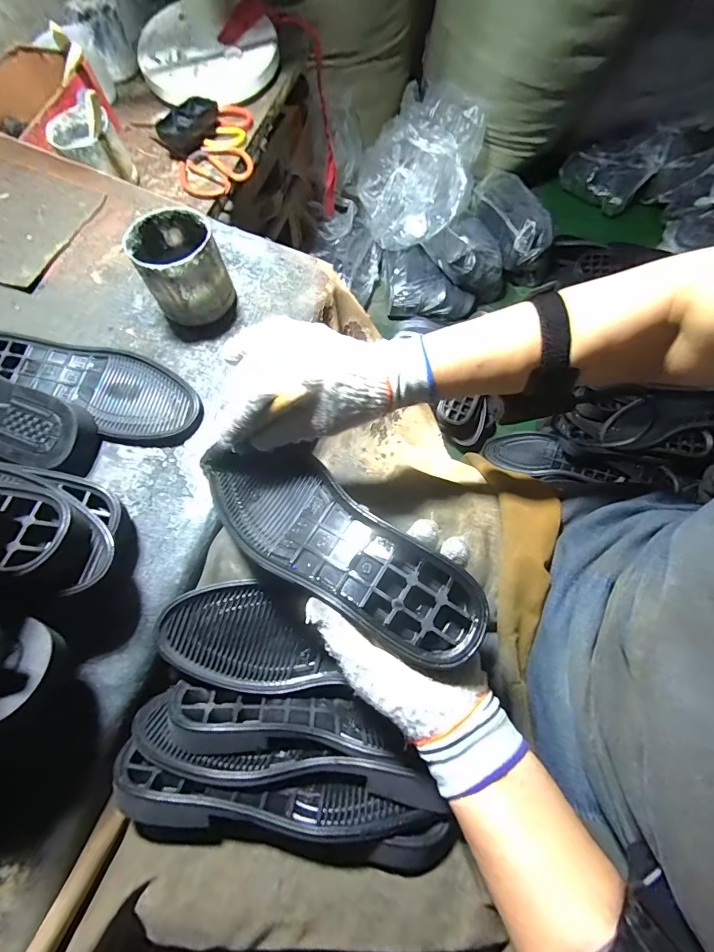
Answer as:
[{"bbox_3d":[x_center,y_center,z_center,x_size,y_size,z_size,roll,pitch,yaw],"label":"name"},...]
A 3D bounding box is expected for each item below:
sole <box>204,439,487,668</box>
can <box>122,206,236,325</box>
[{"bbox_3d":[-0.029,0.048,0.331,0.278,0.035,0.093,30,73,25],"label":"sole"},{"bbox_3d":[-0.196,-0.232,0.446,0.080,0.088,0.098,-33,72,-10],"label":"can"}]

